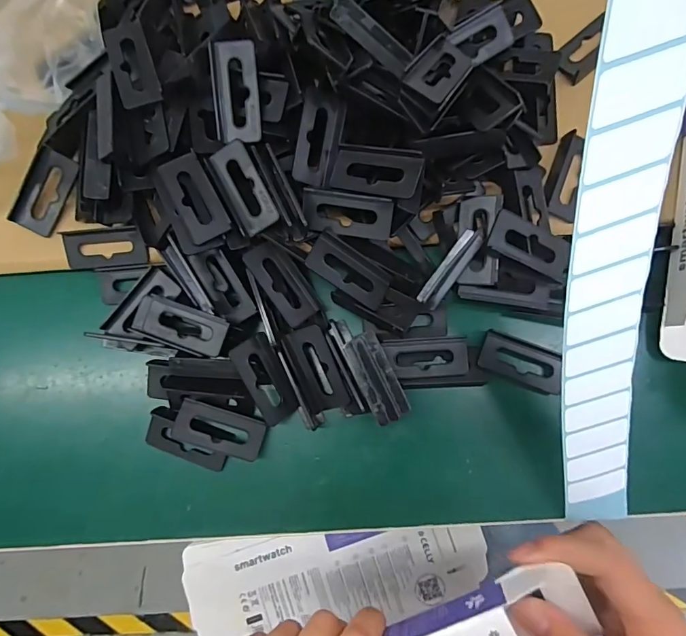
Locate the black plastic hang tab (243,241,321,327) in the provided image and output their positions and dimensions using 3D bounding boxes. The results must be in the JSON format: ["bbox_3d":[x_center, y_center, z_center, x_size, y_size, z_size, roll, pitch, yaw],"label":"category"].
[{"bbox_3d":[-0.033,-0.019,0.236,0.024,0.005,0.046,-38,98,-33],"label":"black plastic hang tab"}]

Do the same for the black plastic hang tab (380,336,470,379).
[{"bbox_3d":[0.047,0.022,0.241,0.046,0.007,0.022,-3,83,2],"label":"black plastic hang tab"}]

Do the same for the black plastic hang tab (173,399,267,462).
[{"bbox_3d":[-0.067,0.061,0.237,0.048,0.005,0.022,19,59,-5],"label":"black plastic hang tab"}]

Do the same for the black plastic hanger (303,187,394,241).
[{"bbox_3d":[0.002,-0.054,0.225,0.047,0.004,0.022,10,116,11],"label":"black plastic hanger"}]

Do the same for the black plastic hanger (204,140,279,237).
[{"bbox_3d":[-0.053,-0.068,0.227,0.023,0.011,0.046,-26,83,-1],"label":"black plastic hanger"}]

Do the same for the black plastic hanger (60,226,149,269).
[{"bbox_3d":[-0.137,-0.041,0.248,0.047,0.004,0.021,-5,83,2],"label":"black plastic hanger"}]

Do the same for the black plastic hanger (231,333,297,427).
[{"bbox_3d":[-0.041,0.033,0.233,0.023,0.006,0.047,-33,100,-35],"label":"black plastic hanger"}]

